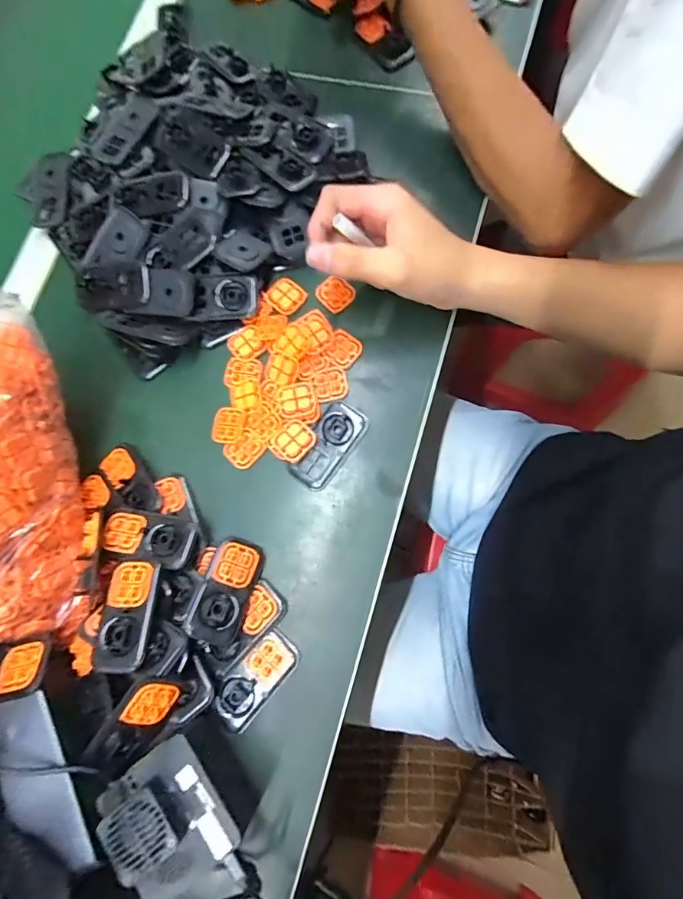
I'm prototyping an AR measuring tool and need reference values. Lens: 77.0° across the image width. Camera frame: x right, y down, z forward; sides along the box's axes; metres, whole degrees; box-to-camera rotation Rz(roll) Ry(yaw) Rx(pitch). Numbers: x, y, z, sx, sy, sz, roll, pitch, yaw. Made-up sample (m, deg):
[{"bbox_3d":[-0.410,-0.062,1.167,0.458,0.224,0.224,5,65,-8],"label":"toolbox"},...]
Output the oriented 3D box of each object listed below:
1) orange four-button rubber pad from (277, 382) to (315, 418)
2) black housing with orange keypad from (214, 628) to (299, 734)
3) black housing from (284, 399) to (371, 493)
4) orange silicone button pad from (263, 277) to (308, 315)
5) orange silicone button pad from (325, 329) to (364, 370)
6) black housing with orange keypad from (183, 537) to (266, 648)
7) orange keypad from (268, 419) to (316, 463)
[{"bbox_3d":[-0.039,-0.043,0.369,0.030,0.009,0.030,-13,77,4],"label":"orange four-button rubber pad"},{"bbox_3d":[-0.066,0.176,0.330,0.036,0.009,0.072,41,85,13],"label":"black housing with orange keypad"},{"bbox_3d":[-0.012,-0.003,0.366,0.039,0.010,0.077,32,83,12],"label":"black housing"},{"bbox_3d":[-0.053,-0.143,0.397,0.034,0.006,0.031,35,84,12],"label":"orange silicone button pad"},{"bbox_3d":[0.001,-0.090,0.381,0.030,0.005,0.029,36,84,13],"label":"orange silicone button pad"},{"bbox_3d":[-0.089,0.108,0.335,0.039,0.010,0.076,21,69,-10],"label":"black housing with orange keypad"},{"bbox_3d":[-0.041,-0.008,0.362,0.032,0.009,0.035,38,84,13],"label":"orange keypad"}]

